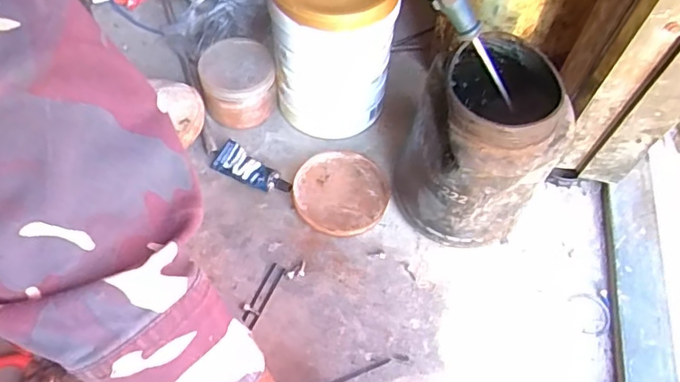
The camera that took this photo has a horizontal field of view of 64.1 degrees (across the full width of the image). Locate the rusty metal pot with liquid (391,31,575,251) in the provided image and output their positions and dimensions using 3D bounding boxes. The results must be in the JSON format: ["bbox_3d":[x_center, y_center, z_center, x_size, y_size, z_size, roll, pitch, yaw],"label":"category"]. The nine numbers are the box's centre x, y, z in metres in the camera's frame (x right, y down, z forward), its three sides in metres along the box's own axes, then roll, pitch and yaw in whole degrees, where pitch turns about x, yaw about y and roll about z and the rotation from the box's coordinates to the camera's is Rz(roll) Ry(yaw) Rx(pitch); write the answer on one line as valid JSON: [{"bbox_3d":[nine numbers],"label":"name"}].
[{"bbox_3d":[0.129,-0.044,0.518,0.129,0.173,0.140,1,60,-1],"label":"rusty metal pot with liquid"}]

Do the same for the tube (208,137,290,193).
[{"bbox_3d":[-0.093,-0.024,0.588,0.090,0.010,0.035,23,62,11],"label":"tube"}]

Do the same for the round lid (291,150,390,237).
[{"bbox_3d":[0.000,0.000,0.583,0.099,0.006,0.099,1,60,-1],"label":"round lid"}]

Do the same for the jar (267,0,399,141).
[{"bbox_3d":[-0.008,-0.162,0.580,0.121,0.168,0.120,1,60,-2],"label":"jar"}]

